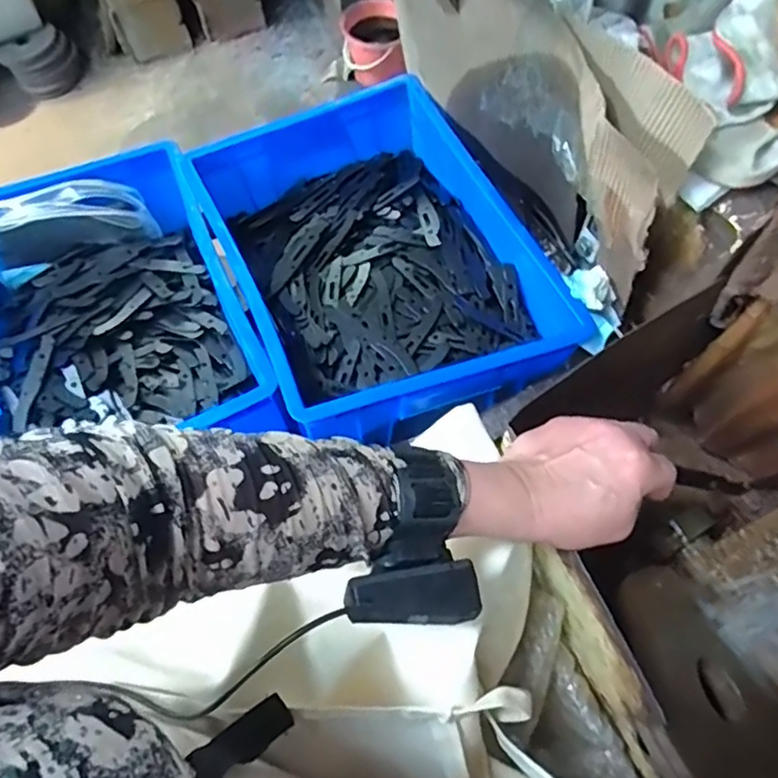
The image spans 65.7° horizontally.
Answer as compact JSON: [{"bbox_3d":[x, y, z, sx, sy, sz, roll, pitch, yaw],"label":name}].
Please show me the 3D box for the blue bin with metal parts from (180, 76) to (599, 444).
[{"bbox_3d":[-0.017,-0.153,0.680,0.301,0.098,0.415,-21,65,-8],"label":"blue bin with metal parts"}]

